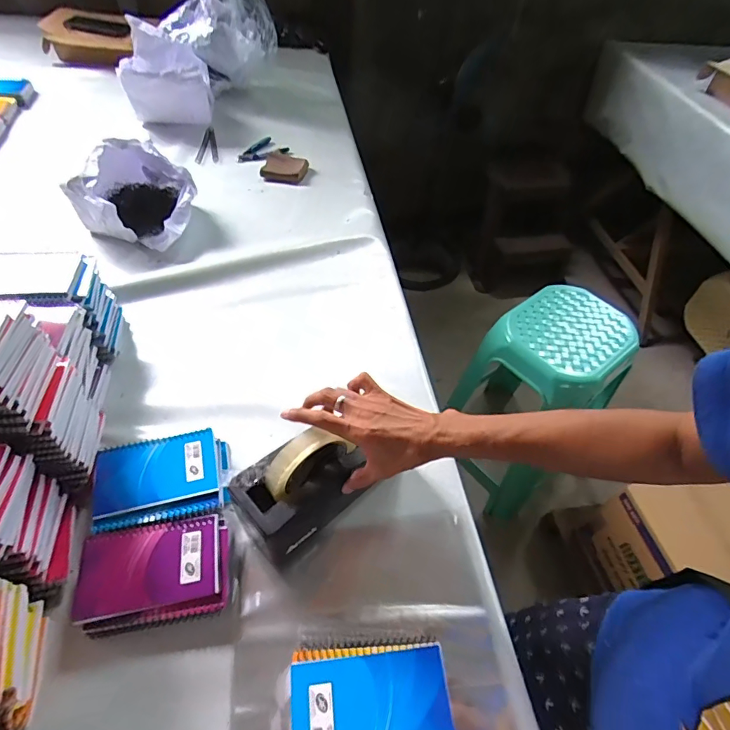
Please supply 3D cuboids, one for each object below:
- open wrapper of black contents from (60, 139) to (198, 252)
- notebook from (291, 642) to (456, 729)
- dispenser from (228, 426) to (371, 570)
[{"bbox_3d":[-0.406,-0.314,0.802,0.181,0.126,0.169,2,51,-3],"label":"open wrapper of black contents"},{"bbox_3d":[0.006,0.285,0.366,0.130,0.006,0.083,-3,51,-7],"label":"notebook"},{"bbox_3d":[-0.063,0.126,0.476,0.140,0.117,0.078,-32,60,-27],"label":"dispenser"}]

